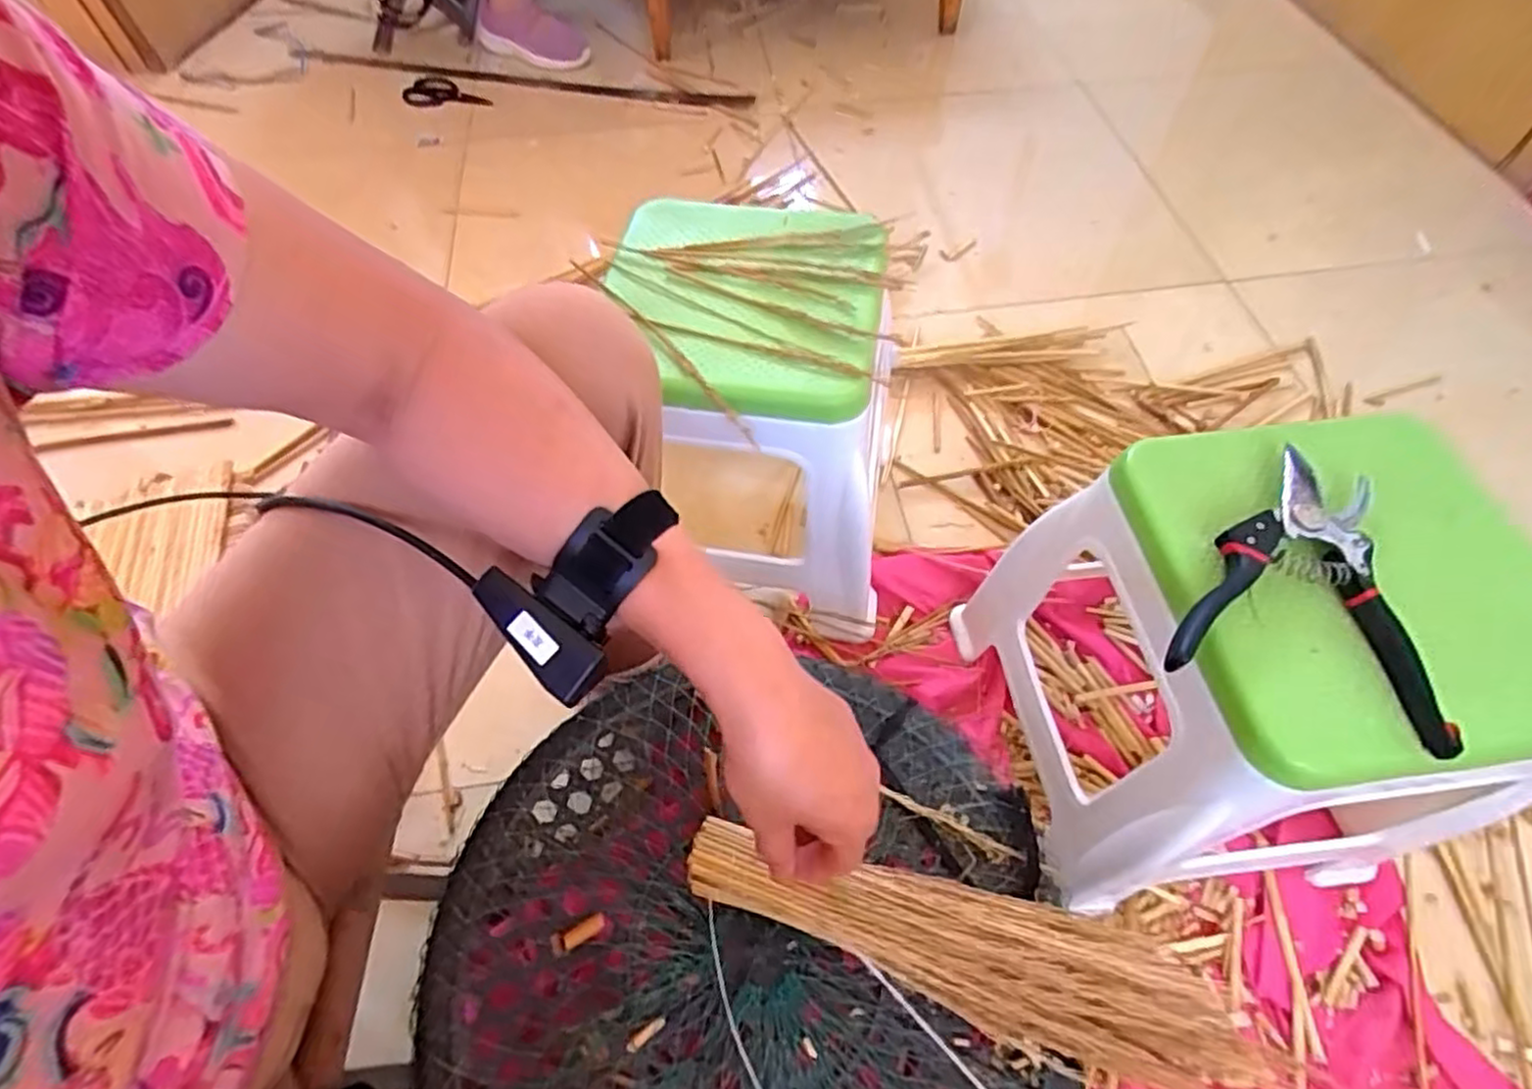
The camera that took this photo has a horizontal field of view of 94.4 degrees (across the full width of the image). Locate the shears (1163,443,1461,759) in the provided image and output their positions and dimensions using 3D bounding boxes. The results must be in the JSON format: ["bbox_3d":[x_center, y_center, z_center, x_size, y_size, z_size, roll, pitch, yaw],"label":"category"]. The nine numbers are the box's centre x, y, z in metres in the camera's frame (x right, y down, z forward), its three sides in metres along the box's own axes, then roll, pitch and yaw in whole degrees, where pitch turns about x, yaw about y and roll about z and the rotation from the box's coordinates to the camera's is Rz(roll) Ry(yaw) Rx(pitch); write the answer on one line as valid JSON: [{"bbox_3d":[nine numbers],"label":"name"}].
[{"bbox_3d":[0.327,0.020,0.425,0.143,0.022,0.168,19,63,12],"label":"shears"}]

